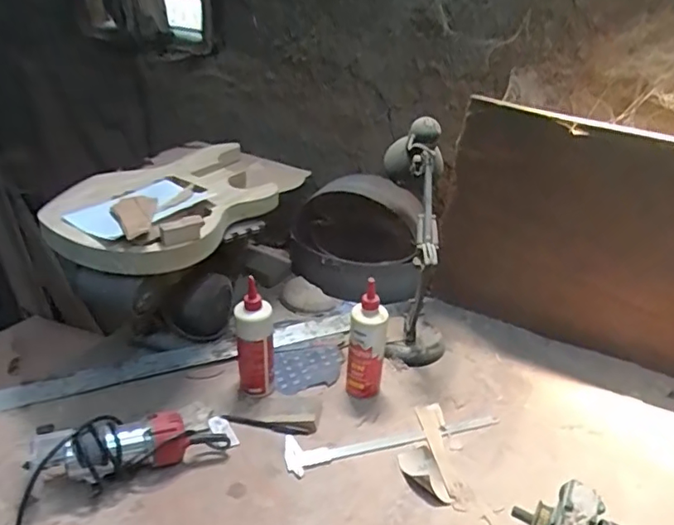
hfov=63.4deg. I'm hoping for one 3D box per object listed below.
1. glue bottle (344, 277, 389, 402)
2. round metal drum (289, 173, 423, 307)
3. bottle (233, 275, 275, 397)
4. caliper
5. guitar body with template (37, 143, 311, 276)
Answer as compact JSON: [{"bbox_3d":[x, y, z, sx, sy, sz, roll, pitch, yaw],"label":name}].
[{"bbox_3d":[0.054,0.150,0.987,0.066,0.219,0.053,5,32,3],"label":"glue bottle"},{"bbox_3d":[0.037,-0.060,1.329,0.308,0.244,0.264,2,32,-1],"label":"round metal drum"},{"bbox_3d":[-0.147,0.143,0.973,0.065,0.211,0.053,0,33,-5],"label":"bottle"},{"bbox_3d":[0.106,0.306,0.954,0.396,0.009,0.070,-6,33,-14],"label":"caliper"},{"bbox_3d":[-0.284,-0.139,1.054,0.299,0.070,0.547,19,36,23],"label":"guitar body with template"}]

